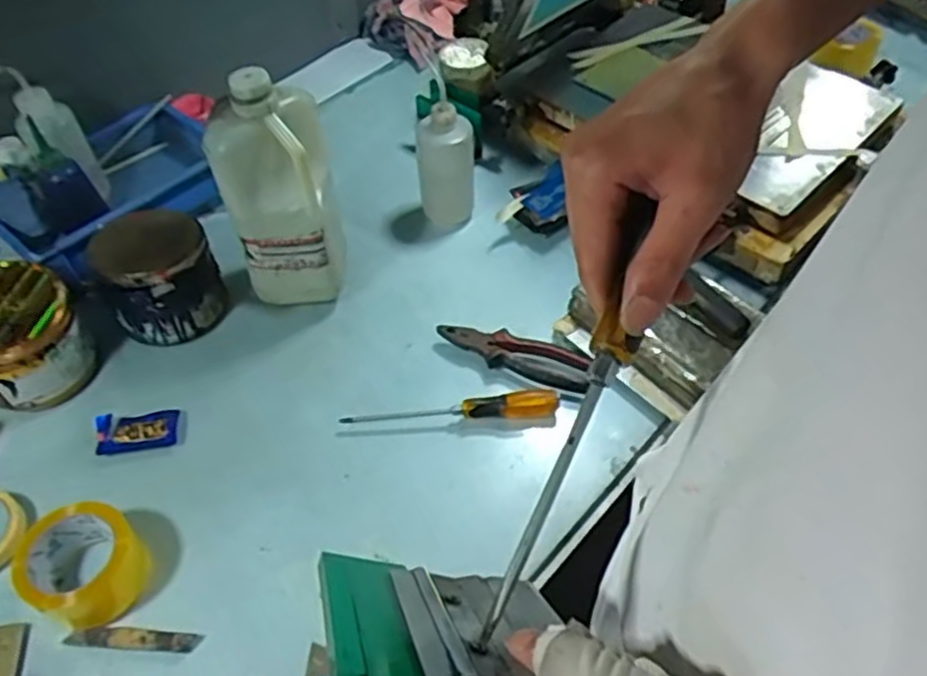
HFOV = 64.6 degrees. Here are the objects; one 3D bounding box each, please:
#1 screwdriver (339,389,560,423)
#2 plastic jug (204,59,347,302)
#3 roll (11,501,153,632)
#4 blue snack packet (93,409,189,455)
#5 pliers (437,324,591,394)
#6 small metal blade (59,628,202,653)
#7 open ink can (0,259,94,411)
[{"bbox_3d":[-0.014,0.080,0.823,0.240,0.025,0.028,-3,50,0],"label":"screwdriver"},{"bbox_3d":[-0.209,-0.155,0.853,0.123,0.290,0.095,-15,51,-10],"label":"plastic jug"},{"bbox_3d":[-0.360,0.215,0.699,0.096,0.068,0.097,-1,50,2],"label":"roll"},{"bbox_3d":[-0.364,0.103,0.827,0.097,0.015,0.048,-9,51,-5],"label":"blue snack packet"},{"bbox_3d":[0.057,0.022,0.867,0.187,0.020,0.058,17,53,16],"label":"pliers"},{"bbox_3d":[-0.310,0.283,0.687,0.125,0.004,0.020,1,59,3],"label":"small metal blade"},{"bbox_3d":[-0.509,-0.002,0.846,0.119,0.128,0.135,31,58,25],"label":"open ink can"}]

